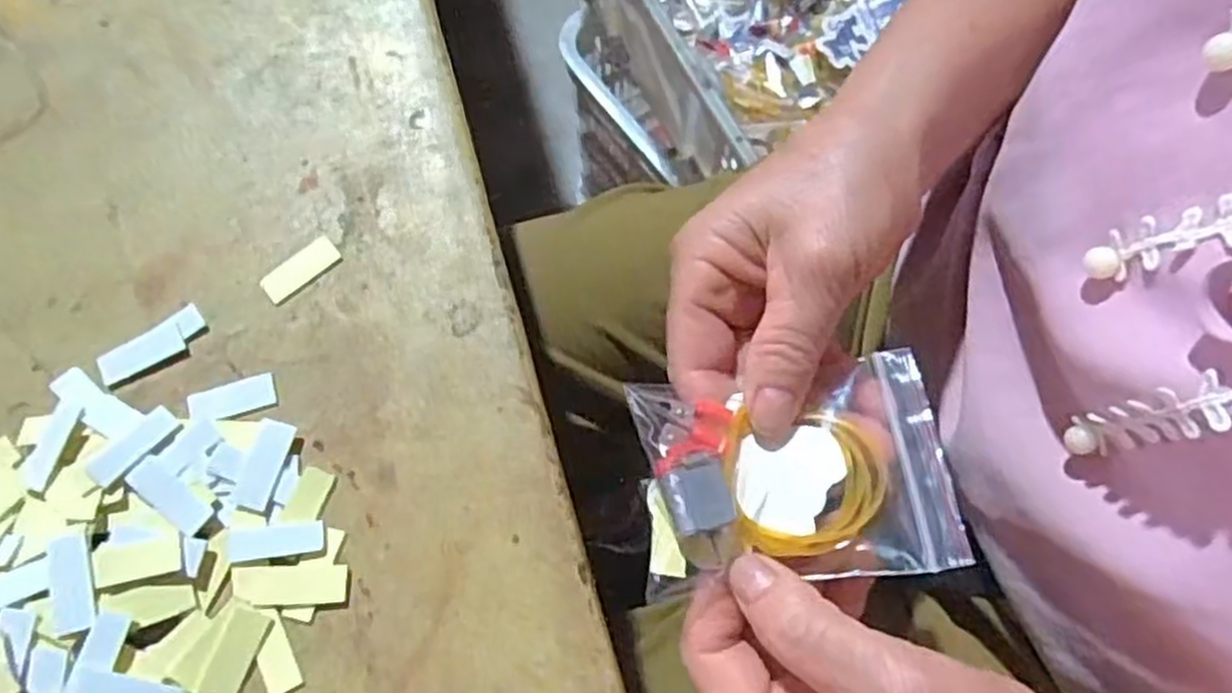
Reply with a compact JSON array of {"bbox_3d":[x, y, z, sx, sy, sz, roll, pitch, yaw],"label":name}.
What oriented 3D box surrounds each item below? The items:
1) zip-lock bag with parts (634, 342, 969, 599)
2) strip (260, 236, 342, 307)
[{"bbox_3d":[0.058,0.039,0.254,0.099,0.020,0.070,-5,70,-4],"label":"zip-lock bag with parts"},{"bbox_3d":[-0.112,-0.027,0.279,0.029,0.004,0.013,-41,76,-15],"label":"strip"}]

